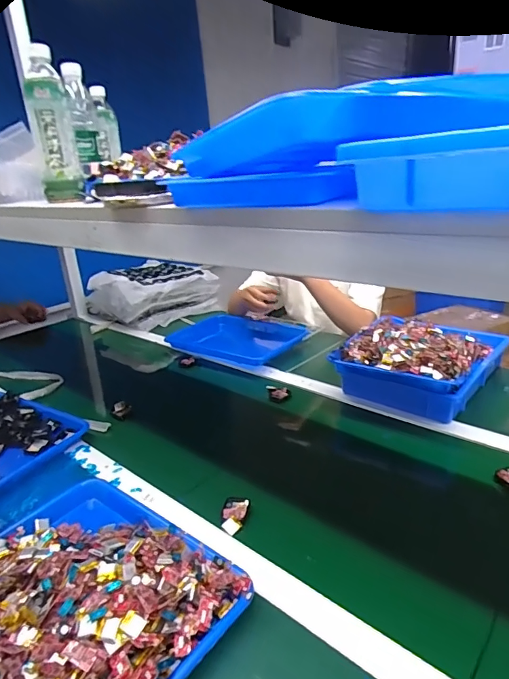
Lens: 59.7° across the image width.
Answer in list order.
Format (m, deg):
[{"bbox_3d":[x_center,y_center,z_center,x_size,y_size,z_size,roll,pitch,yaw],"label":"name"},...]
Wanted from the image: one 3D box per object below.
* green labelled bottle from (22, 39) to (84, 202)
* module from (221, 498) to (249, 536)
[{"bbox_3d":[-0.316,-0.329,0.692,0.059,0.209,0.064,-12,23,-20],"label":"green labelled bottle"},{"bbox_3d":[-0.029,0.246,0.619,0.033,0.013,0.060,1,22,13],"label":"module"}]

